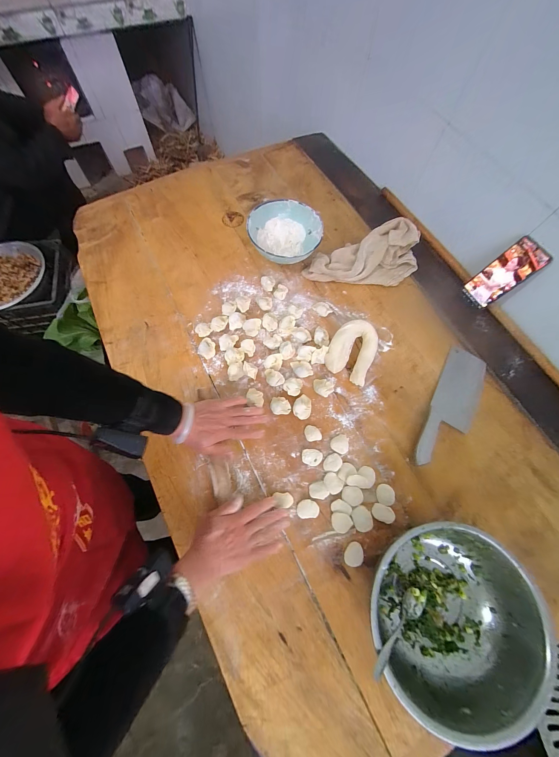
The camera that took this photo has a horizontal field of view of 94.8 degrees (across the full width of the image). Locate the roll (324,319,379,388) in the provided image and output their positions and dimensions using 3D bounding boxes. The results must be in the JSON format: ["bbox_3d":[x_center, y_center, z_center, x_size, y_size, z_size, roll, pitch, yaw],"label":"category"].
[{"bbox_3d":[0.161,-0.065,0.567,0.098,0.036,0.138,23,72,6],"label":"roll"}]

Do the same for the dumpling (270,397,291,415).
[{"bbox_3d":[0.002,0.056,0.532,0.041,0.022,0.037,1,71,-1],"label":"dumpling"}]

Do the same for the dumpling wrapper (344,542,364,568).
[{"bbox_3d":[0.132,0.312,0.453,0.032,0.004,0.039,41,75,12],"label":"dumpling wrapper"}]

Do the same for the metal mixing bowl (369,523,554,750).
[{"bbox_3d":[0.247,0.352,0.398,0.235,0.093,0.225,0,71,-1],"label":"metal mixing bowl"}]

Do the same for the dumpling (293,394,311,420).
[{"bbox_3d":[0.048,0.058,0.533,0.036,0.013,0.051,13,71,3],"label":"dumpling"}]

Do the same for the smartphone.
[{"bbox_3d":[0.504,-0.232,0.586,0.008,0.154,0.076,-19,72,-28],"label":"smartphone"}]

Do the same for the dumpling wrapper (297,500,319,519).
[{"bbox_3d":[0.053,0.241,0.475,0.040,0.005,0.031,-1,71,-2],"label":"dumpling wrapper"}]

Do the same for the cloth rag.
[{"bbox_3d":[0.218,-0.290,0.641,0.291,0.057,0.154,-29,74,-11],"label":"cloth rag"}]

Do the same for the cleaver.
[{"bbox_3d":[0.369,0.059,0.539,0.089,0.021,0.292,30,73,8],"label":"cleaver"}]

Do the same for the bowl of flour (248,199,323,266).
[{"bbox_3d":[0.013,-0.344,0.639,0.172,0.076,0.177,0,71,-1],"label":"bowl of flour"}]

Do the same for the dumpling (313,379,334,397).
[{"bbox_3d":[0.094,0.019,0.545,0.043,0.020,0.038,6,71,1],"label":"dumpling"}]

